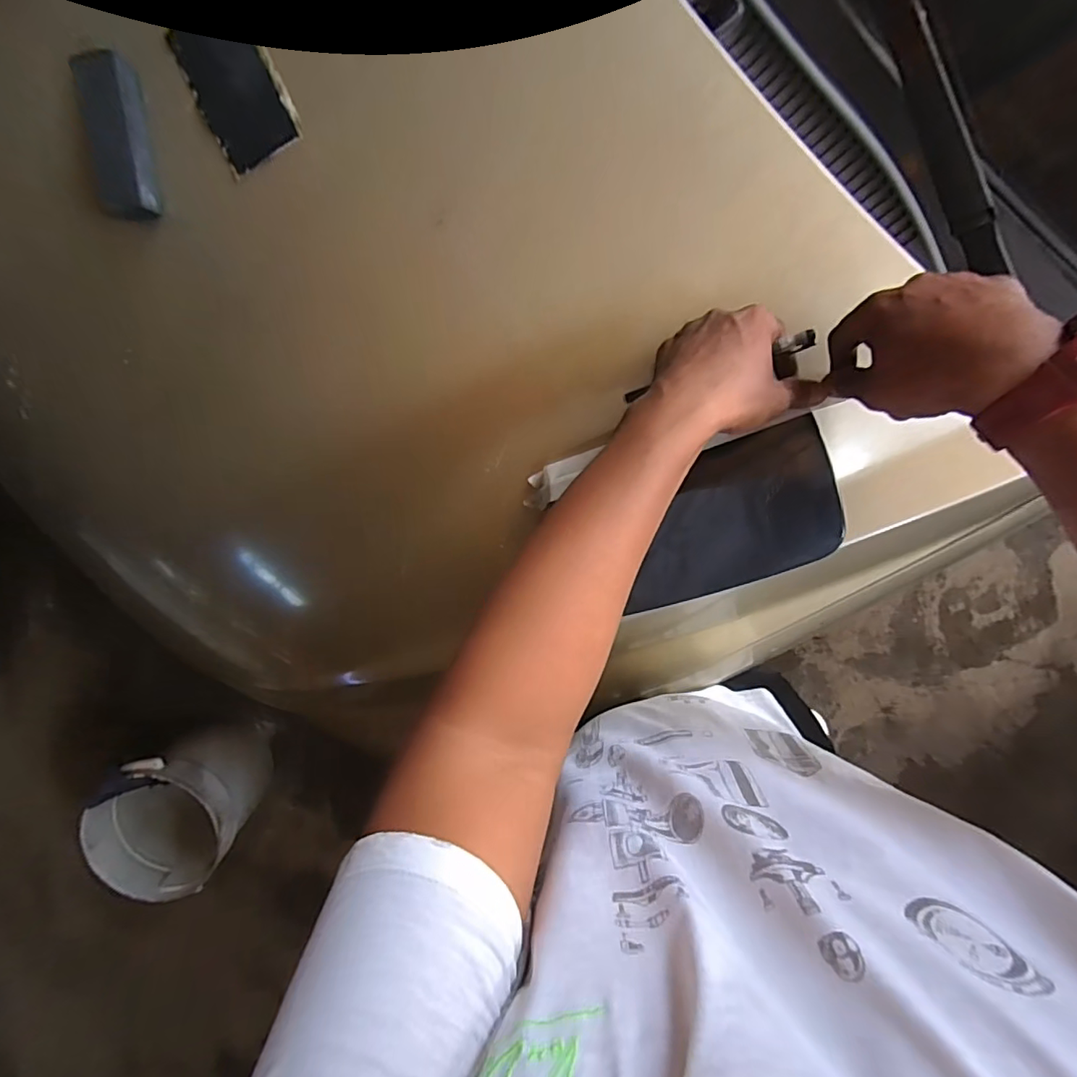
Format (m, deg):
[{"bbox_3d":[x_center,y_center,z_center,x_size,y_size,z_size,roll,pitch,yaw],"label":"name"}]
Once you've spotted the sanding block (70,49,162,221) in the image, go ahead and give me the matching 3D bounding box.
[{"bbox_3d":[-0.349,-0.333,0.431,0.046,0.025,0.113,2,98,2],"label":"sanding block"}]

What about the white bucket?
[{"bbox_3d":[-0.869,0.655,1.304,0.332,0.286,0.314,-33,95,6],"label":"white bucket"}]

